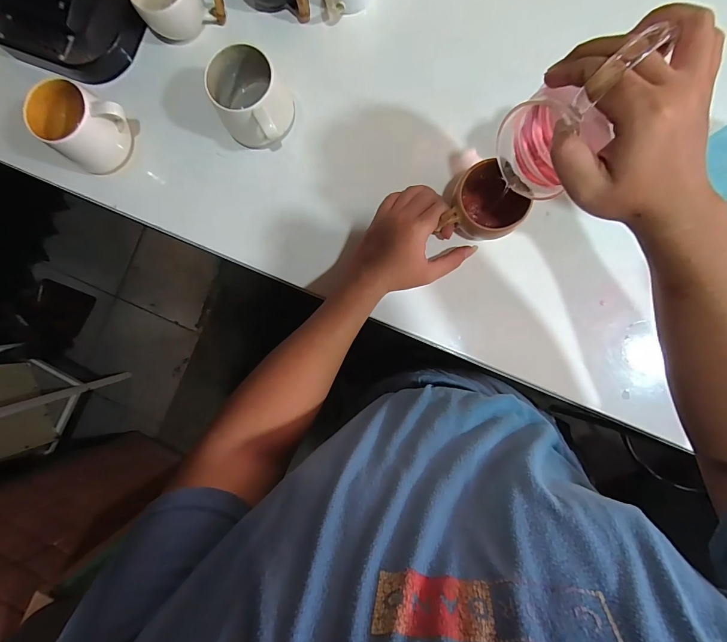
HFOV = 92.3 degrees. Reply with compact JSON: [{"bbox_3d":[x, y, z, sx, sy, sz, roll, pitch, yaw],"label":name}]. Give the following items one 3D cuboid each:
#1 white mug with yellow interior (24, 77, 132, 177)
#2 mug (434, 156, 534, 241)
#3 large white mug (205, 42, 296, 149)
[{"bbox_3d":[-0.341,-0.235,0.433,0.085,0.074,0.086,31,91,4],"label":"white mug with yellow interior"},{"bbox_3d":[0.137,-0.138,0.405,0.102,0.060,0.093,0,89,4],"label":"mug"},{"bbox_3d":[-0.127,-0.259,0.423,0.081,0.085,0.111,-29,87,3],"label":"large white mug"}]

